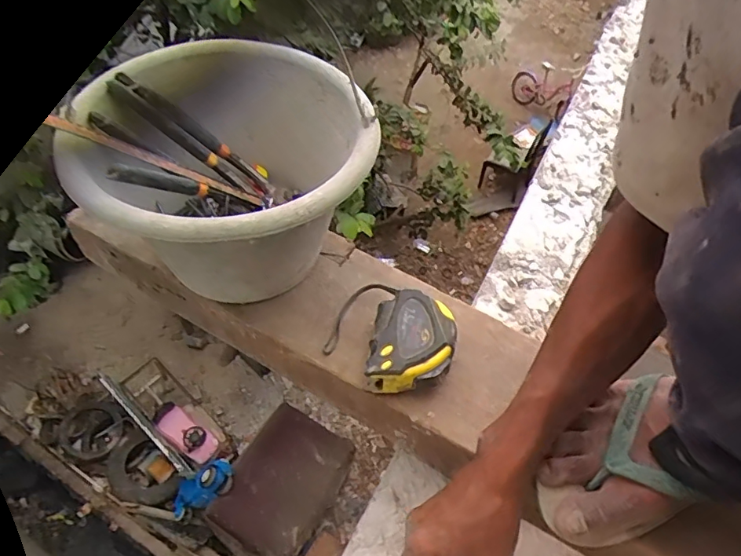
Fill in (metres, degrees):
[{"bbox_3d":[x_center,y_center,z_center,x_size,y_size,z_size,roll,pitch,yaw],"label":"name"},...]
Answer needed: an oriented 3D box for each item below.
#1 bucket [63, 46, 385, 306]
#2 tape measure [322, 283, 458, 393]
[{"bbox_3d":[-0.123,-0.086,0.508,0.249,0.179,0.245,2,55,-3],"label":"bucket"},{"bbox_3d":[0.018,0.054,0.490,0.121,0.046,0.098,37,60,19],"label":"tape measure"}]

